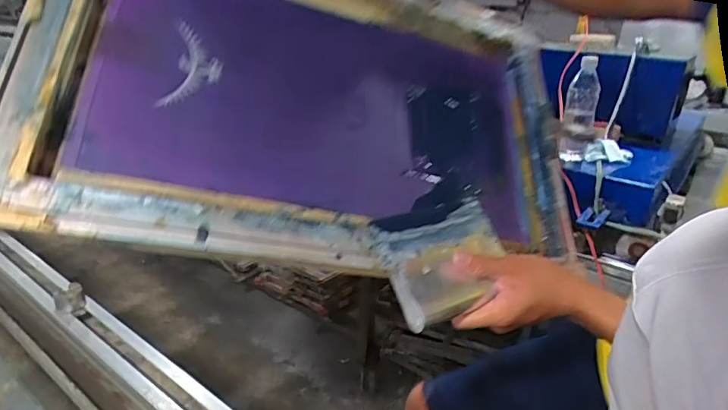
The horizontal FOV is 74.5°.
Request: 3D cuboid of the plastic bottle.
[{"bbox_3d":[0.435,-0.190,0.956,0.061,0.194,0.053,13,24,24],"label":"plastic bottle"}]

